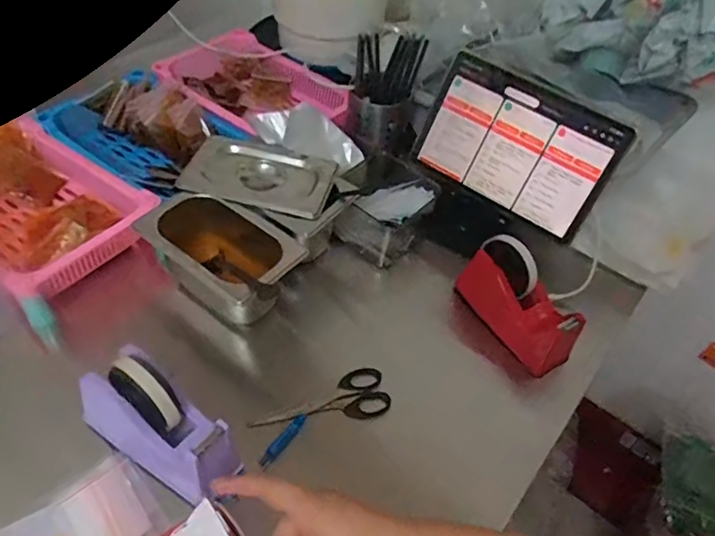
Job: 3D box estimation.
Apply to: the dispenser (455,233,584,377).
[{"bbox_3d":[0.194,0.038,0.669,0.046,0.108,0.153,-30,58,-28],"label":"dispenser"}]

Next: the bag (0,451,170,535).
[{"bbox_3d":[-0.250,0.233,0.500,0.131,0.013,0.080,-31,59,-29],"label":"bag"}]

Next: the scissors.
[{"bbox_3d":[-0.040,0.142,0.616,0.151,0.027,0.052,-7,50,-12],"label":"scissors"}]

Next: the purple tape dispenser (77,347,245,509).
[{"bbox_3d":[-0.181,0.144,0.520,0.162,0.091,0.065,31,53,19],"label":"purple tape dispenser"}]

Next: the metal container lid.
[{"bbox_3d":[-0.120,-0.118,0.696,0.174,0.019,0.111,11,49,3],"label":"metal container lid"}]

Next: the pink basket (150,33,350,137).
[{"bbox_3d":[-0.170,-0.287,0.915,0.269,0.062,0.191,37,55,24],"label":"pink basket"}]

